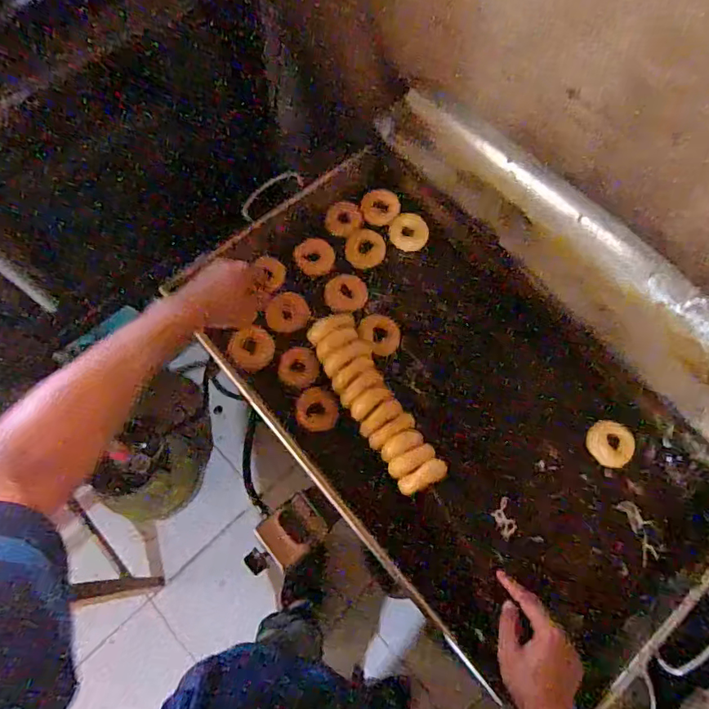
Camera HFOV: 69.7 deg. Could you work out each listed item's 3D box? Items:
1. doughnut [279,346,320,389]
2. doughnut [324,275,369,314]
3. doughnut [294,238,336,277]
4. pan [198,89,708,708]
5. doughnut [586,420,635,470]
[{"bbox_3d":[-0.098,0.024,0.903,0.069,0.035,0.066,0,69,-1],"label":"doughnut"},{"bbox_3d":[-0.014,-0.112,0.937,0.078,0.030,0.065,-4,70,-2],"label":"doughnut"},{"bbox_3d":[-0.075,-0.184,0.966,0.069,0.028,0.077,-30,73,-11],"label":"doughnut"},{"bbox_3d":[0.214,0.018,0.837,0.629,0.180,0.950,-37,74,-14],"label":"pan"},{"bbox_3d":[0.436,0.153,0.870,0.087,0.015,0.079,-42,66,-6],"label":"doughnut"}]

